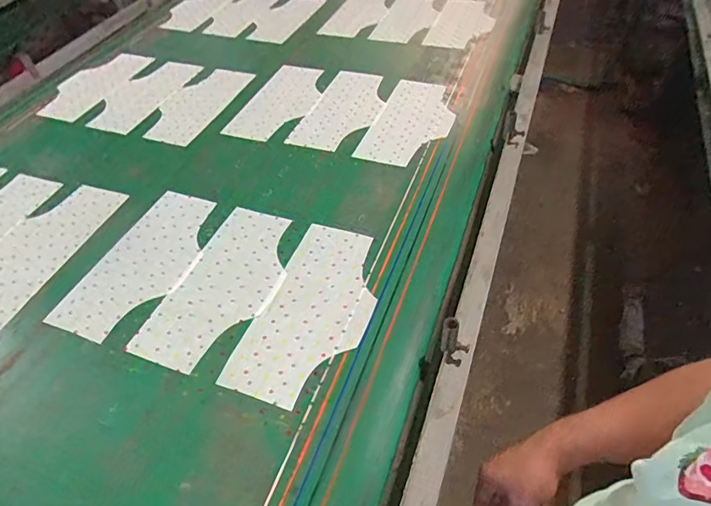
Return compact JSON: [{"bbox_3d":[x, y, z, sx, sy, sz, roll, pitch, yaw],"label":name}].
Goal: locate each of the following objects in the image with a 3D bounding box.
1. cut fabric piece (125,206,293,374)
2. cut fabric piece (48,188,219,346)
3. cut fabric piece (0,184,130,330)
[{"bbox_3d":[-0.208,0.048,0.774,0.164,0.005,0.317,13,51,17],"label":"cut fabric piece"},{"bbox_3d":[-0.359,0.010,0.815,0.157,0.006,0.316,15,53,18],"label":"cut fabric piece"},{"bbox_3d":[-0.578,-0.014,0.858,0.167,0.006,0.316,12,53,16],"label":"cut fabric piece"}]

